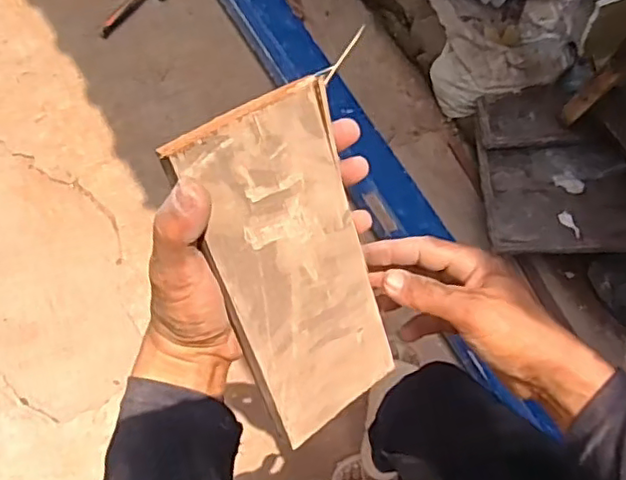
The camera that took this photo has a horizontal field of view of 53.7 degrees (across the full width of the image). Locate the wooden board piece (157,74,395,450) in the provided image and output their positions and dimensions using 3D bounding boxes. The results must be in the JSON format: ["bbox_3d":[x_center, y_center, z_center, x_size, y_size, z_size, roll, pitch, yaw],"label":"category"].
[{"bbox_3d":[-0.007,0.027,0.389,0.100,0.237,0.006,-36,38,-25],"label":"wooden board piece"}]

